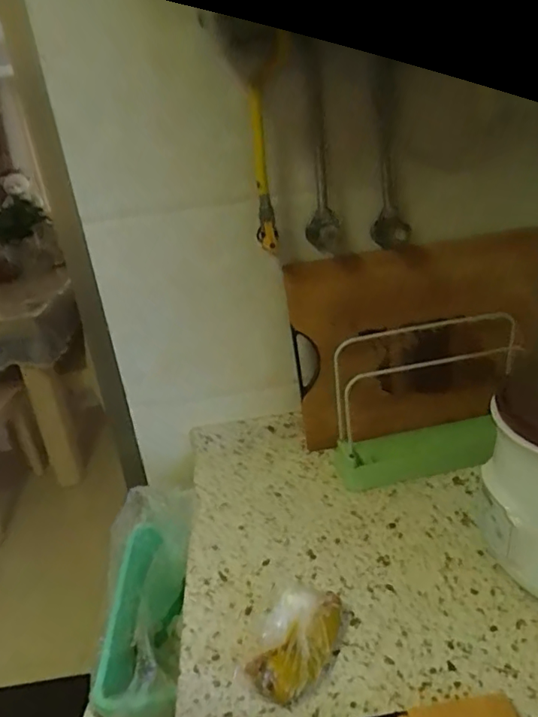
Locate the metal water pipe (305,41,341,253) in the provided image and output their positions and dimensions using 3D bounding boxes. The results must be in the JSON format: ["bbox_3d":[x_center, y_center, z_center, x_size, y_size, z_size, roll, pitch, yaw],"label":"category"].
[{"bbox_3d":[0.066,-0.267,0.719,0.038,0.255,0.066,-8,23,-2],"label":"metal water pipe"}]

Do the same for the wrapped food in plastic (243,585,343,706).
[{"bbox_3d":[0.027,0.274,0.524,0.065,0.043,0.115,6,26,28],"label":"wrapped food in plastic"}]

